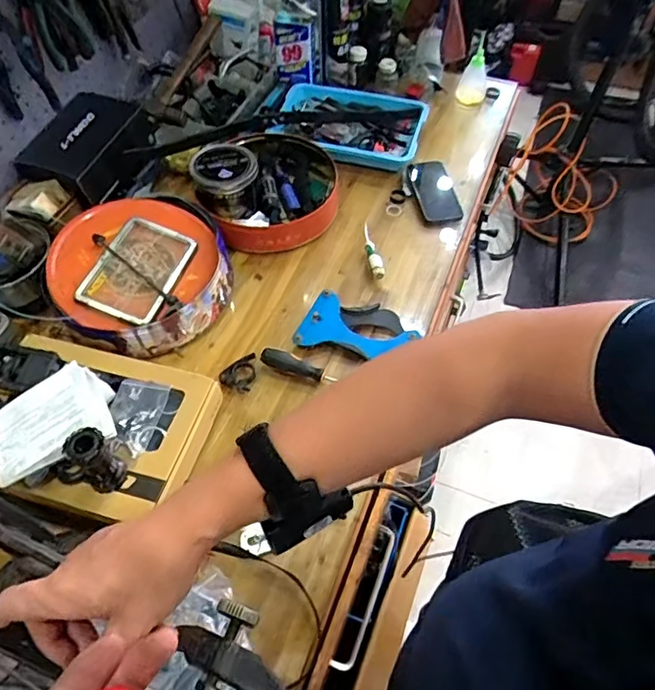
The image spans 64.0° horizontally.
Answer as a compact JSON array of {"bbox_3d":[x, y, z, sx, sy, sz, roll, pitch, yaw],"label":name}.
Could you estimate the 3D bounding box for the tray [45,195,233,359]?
[{"bbox_3d":[-0.301,-0.131,0.875,0.270,0.063,0.288,6,62,-11],"label":"tray"}]

